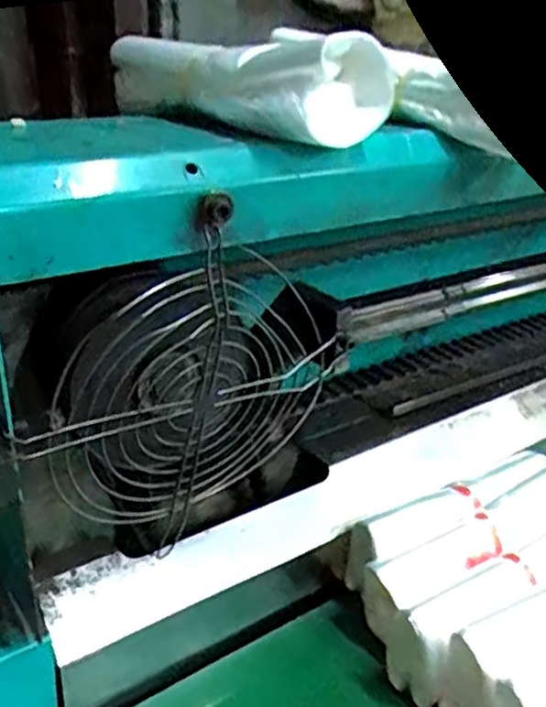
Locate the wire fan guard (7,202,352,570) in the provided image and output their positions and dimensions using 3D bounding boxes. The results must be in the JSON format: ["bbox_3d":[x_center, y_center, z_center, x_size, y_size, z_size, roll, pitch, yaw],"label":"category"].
[{"bbox_3d":[-0.045,0.023,0.391,0.165,0.171,0.023,-50,52,-2],"label":"wire fan guard"}]

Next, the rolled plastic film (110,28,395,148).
[{"bbox_3d":[-0.022,-0.162,0.410,0.067,0.049,0.180,-21,35,-38],"label":"rolled plastic film"}]

